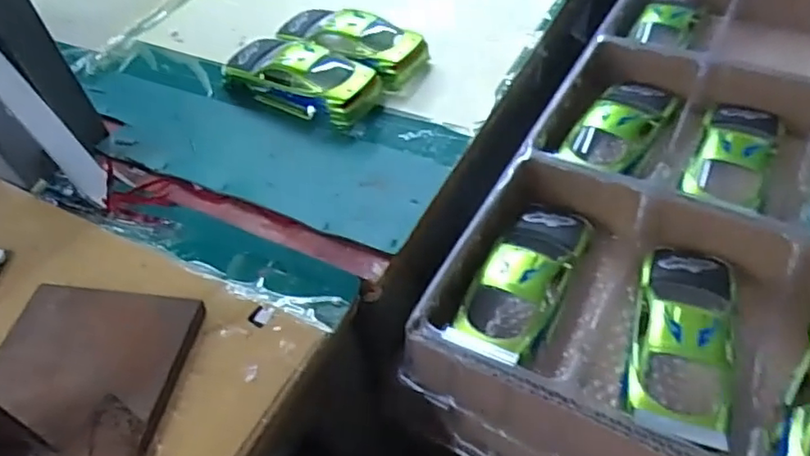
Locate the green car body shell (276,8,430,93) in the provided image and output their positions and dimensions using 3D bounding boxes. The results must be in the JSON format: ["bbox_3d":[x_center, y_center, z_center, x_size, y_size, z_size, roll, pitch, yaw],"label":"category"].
[{"bbox_3d":[-0.045,-0.145,0.479,0.125,0.036,0.054,23,55,23],"label":"green car body shell"}]

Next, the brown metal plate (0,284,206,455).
[{"bbox_3d":[-0.170,0.093,0.295,0.101,0.016,0.151,4,51,10],"label":"brown metal plate"}]

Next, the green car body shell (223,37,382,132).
[{"bbox_3d":[-0.081,-0.113,0.455,0.126,0.037,0.051,22,55,23],"label":"green car body shell"}]

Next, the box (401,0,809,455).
[{"bbox_3d":[0.391,0.027,0.324,0.649,0.068,0.488,21,56,23],"label":"box"}]

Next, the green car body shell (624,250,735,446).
[{"bbox_3d":[0.147,0.059,0.324,0.052,0.039,0.128,14,53,18],"label":"green car body shell"}]

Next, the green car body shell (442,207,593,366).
[{"bbox_3d":[0.070,0.030,0.358,0.050,0.038,0.123,20,55,22],"label":"green car body shell"}]

